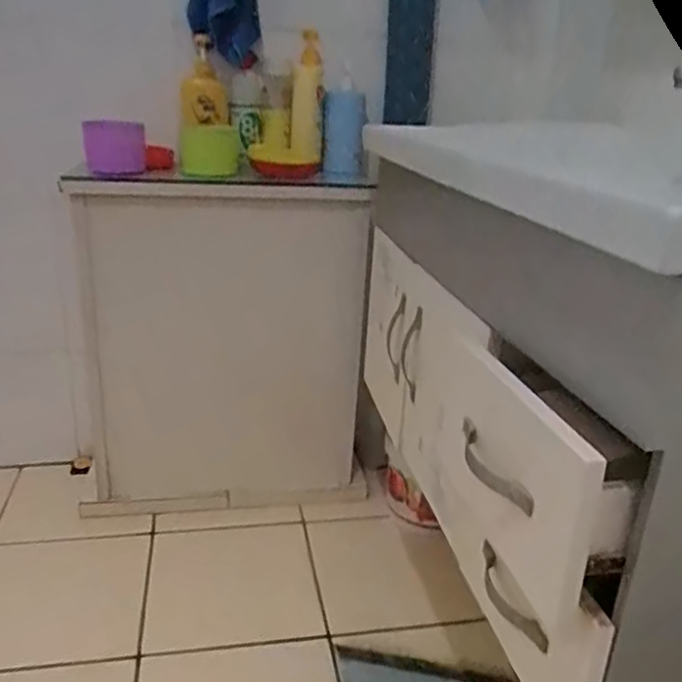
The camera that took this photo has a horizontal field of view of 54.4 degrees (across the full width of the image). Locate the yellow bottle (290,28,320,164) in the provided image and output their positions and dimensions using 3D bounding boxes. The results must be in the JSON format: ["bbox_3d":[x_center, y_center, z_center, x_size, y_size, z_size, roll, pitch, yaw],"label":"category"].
[{"bbox_3d":[-0.070,-0.486,1.338,0.064,0.243,0.054,2,21,-3],"label":"yellow bottle"}]

